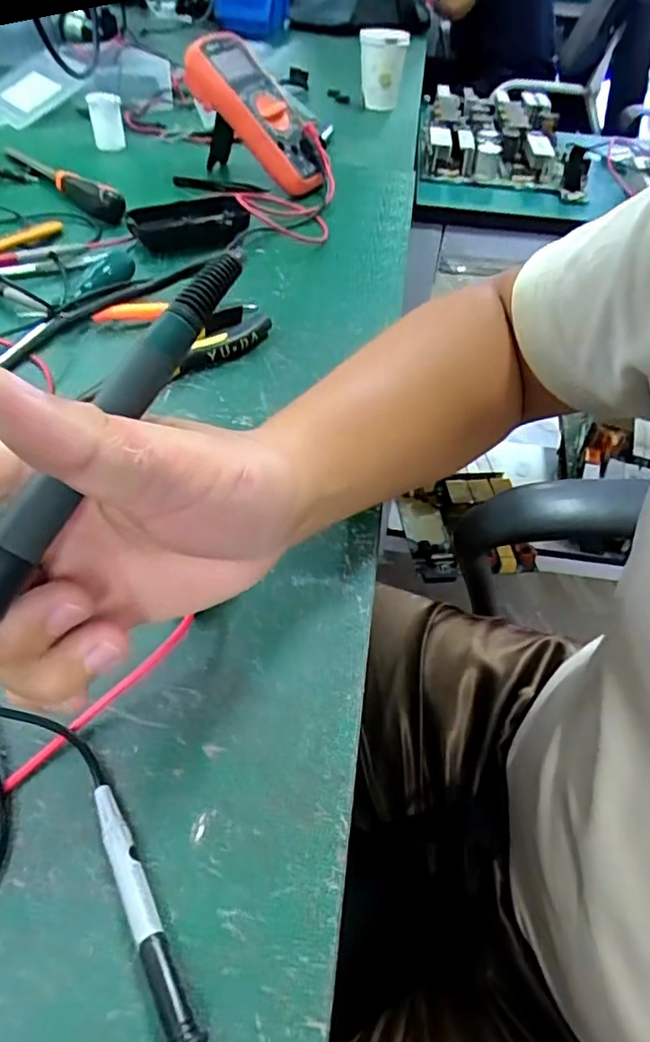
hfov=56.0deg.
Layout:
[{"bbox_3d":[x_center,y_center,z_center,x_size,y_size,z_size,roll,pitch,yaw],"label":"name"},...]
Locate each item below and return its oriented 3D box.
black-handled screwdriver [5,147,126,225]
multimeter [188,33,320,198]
[{"bbox_3d":[-0.277,-0.361,0.634,0.026,0.033,0.246,-29,55,-28],"label":"black-handled screwdriver"},{"bbox_3d":[-0.069,-0.425,0.643,0.173,0.059,0.075,42,44,-22],"label":"multimeter"}]

